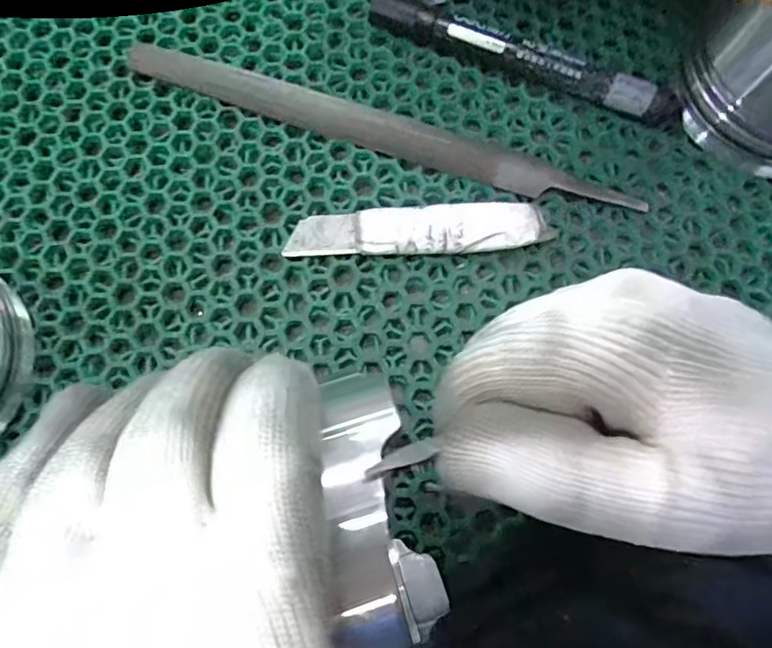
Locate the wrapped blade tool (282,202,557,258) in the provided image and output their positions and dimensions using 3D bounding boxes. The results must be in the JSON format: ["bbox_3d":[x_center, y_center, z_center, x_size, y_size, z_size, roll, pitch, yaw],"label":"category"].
[{"bbox_3d":[0.014,-0.040,0.233,0.110,0.009,0.020,-2,77,-1],"label":"wrapped blade tool"}]

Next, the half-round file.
[{"bbox_3d":[-0.005,-0.088,0.246,0.239,0.005,0.017,19,77,4],"label":"half-round file"}]

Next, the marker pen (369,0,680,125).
[{"bbox_3d":[0.060,-0.120,0.247,0.141,0.019,0.014,22,77,5],"label":"marker pen"}]

